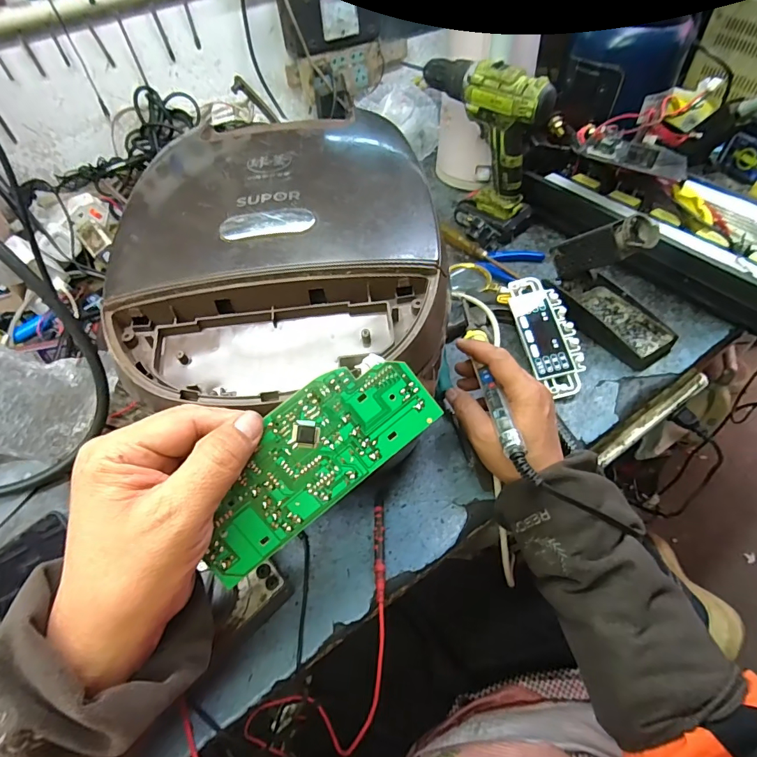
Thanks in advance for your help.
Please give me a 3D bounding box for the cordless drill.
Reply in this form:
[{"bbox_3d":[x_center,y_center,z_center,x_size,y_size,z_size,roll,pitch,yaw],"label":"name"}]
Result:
[{"bbox_3d":[0.162,-0.349,0.651,0.096,0.212,0.186,-31,56,-19],"label":"cordless drill"}]

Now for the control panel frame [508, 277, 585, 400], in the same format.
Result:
[{"bbox_3d":[0.199,-0.054,0.518,0.057,0.008,0.154,-14,68,4],"label":"control panel frame"}]

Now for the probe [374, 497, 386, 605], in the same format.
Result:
[{"bbox_3d":[0.001,0.155,0.403,0.010,0.009,0.094,-3,51,2],"label":"probe"}]

